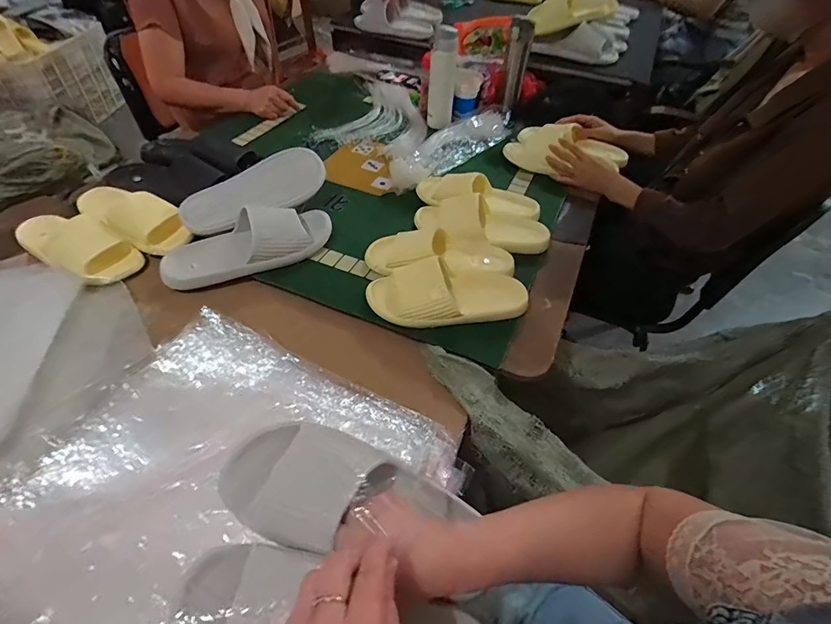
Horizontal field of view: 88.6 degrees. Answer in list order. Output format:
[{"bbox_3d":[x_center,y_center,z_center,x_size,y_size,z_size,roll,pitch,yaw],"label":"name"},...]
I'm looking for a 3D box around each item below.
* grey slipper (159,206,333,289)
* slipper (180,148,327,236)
[{"bbox_3d":[-0.282,-0.122,0.734,0.294,0.064,0.114,-28,56,-25],"label":"grey slipper"},{"bbox_3d":[-0.307,-0.234,0.817,0.282,0.069,0.097,-34,59,-28],"label":"slipper"}]

